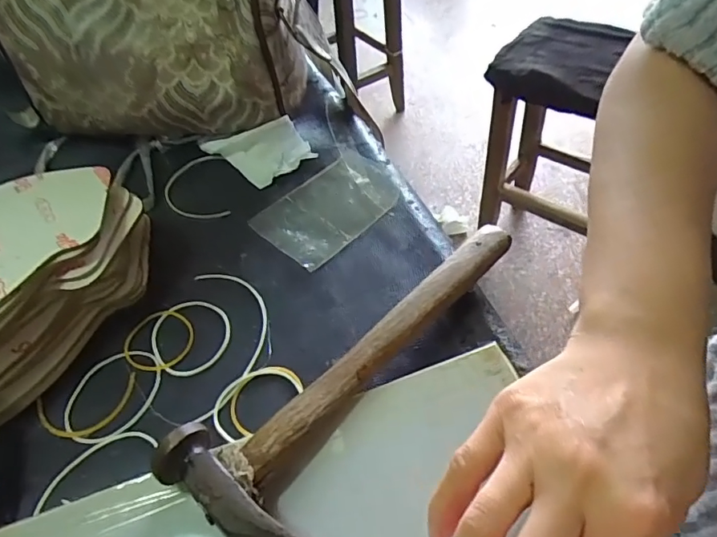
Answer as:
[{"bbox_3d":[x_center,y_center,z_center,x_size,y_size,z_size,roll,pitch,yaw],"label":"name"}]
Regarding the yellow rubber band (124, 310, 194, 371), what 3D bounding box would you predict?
[{"bbox_3d":[-0.130,0.047,0.331,0.045,0.004,0.044,-3,49,4],"label":"yellow rubber band"}]

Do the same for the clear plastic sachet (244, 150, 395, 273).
[{"bbox_3d":[-0.022,-0.050,0.394,0.071,0.009,0.107,35,61,26],"label":"clear plastic sachet"}]

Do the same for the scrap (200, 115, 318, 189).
[{"bbox_3d":[-0.084,-0.105,0.430,0.065,0.026,0.069,-38,56,-23],"label":"scrap"}]

